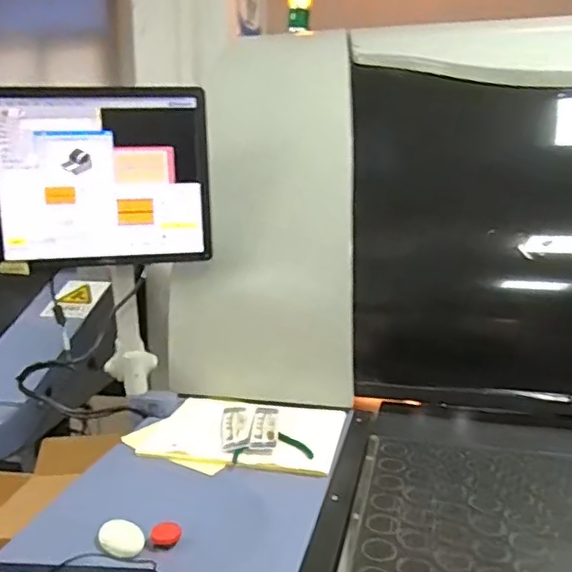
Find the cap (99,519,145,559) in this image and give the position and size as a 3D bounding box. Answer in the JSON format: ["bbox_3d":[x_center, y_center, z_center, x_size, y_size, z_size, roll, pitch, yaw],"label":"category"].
[{"bbox_3d":[-0.216,0.332,0.787,0.056,0.016,0.065,-3,12,-17],"label":"cap"}]

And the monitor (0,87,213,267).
[{"bbox_3d":[-0.326,-0.190,1.059,0.375,0.294,0.050,-2,12,-12],"label":"monitor"}]

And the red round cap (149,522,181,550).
[{"bbox_3d":[-0.159,0.330,0.793,0.039,0.010,0.045,-2,12,-12],"label":"red round cap"}]

